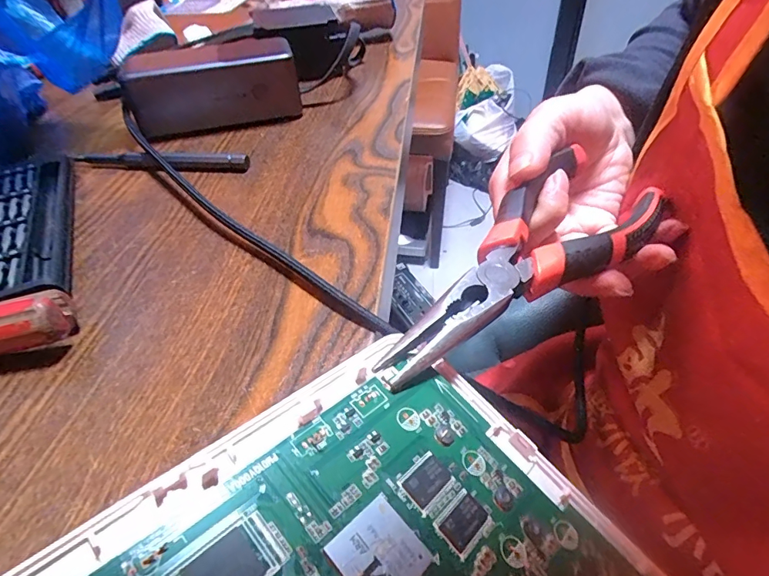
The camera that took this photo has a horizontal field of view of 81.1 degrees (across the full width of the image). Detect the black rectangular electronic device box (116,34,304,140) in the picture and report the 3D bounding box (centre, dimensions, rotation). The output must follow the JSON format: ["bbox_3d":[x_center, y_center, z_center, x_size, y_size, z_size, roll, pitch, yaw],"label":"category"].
[{"bbox_3d":[-0.136,-0.165,0.369,0.129,0.055,0.062,-14,44,-10],"label":"black rectangular electronic device box"}]

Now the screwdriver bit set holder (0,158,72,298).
[{"bbox_3d":[-0.215,-0.032,0.259,0.063,0.017,0.151,-21,46,-17],"label":"screwdriver bit set holder"}]

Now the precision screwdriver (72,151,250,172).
[{"bbox_3d":[-0.159,-0.092,0.322,0.128,0.009,0.013,3,44,8],"label":"precision screwdriver"}]

